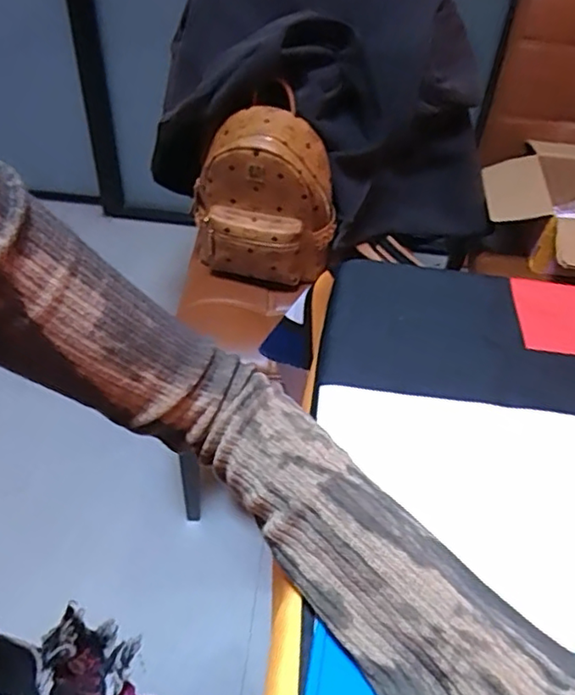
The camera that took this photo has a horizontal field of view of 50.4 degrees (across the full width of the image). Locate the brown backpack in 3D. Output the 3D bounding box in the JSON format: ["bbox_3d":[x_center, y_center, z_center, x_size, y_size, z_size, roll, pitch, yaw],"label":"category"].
[{"bbox_3d":[-0.042,-0.221,0.959,0.221,0.263,0.100,9,44,5],"label":"brown backpack"}]

